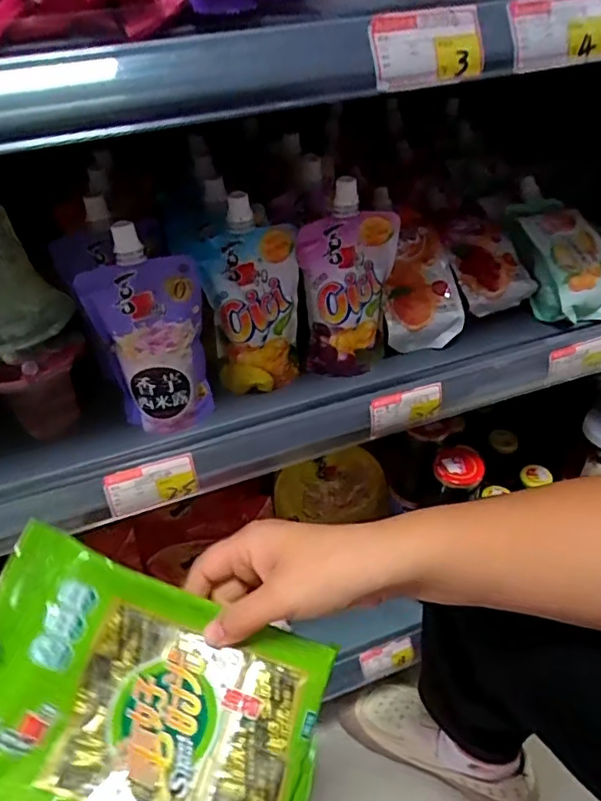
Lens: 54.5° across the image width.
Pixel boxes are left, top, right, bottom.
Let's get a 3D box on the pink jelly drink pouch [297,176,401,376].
[{"bbox_3d":[0.041,-0.093,0.495,0.081,0.160,0.024,-6,41,-5],"label":"pink jelly drink pouch"}]

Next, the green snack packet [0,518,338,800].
[{"bbox_3d":[-0.089,0.175,0.330,0.205,0.013,0.135,24,63,-4],"label":"green snack packet"}]

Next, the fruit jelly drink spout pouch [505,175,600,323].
[{"bbox_3d":[0.263,-0.153,0.594,0.093,0.031,0.161,-25,86,-18],"label":"fruit jelly drink spout pouch"}]

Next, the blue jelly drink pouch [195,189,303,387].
[{"bbox_3d":[-0.038,-0.079,0.478,0.075,0.169,0.030,-6,41,-5],"label":"blue jelly drink pouch"}]

